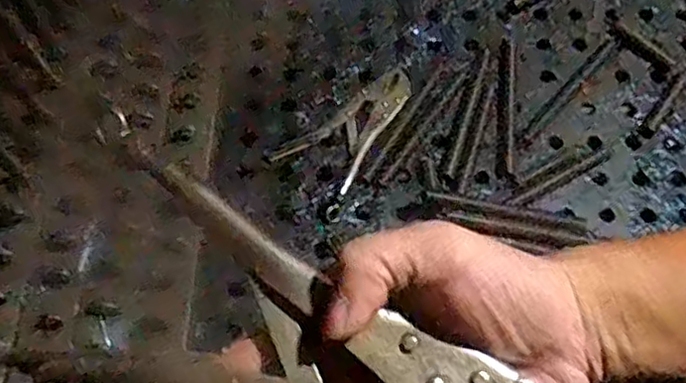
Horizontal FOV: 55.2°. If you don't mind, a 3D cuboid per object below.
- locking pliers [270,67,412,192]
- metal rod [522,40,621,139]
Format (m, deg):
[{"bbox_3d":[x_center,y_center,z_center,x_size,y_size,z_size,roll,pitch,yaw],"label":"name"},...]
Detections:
[{"bbox_3d":[0.009,-0.094,0.853,0.097,0.015,0.196,29,68,12],"label":"locking pliers"},{"bbox_3d":[0.313,-0.144,0.901,0.020,0.009,0.207,41,71,16],"label":"metal rod"}]

